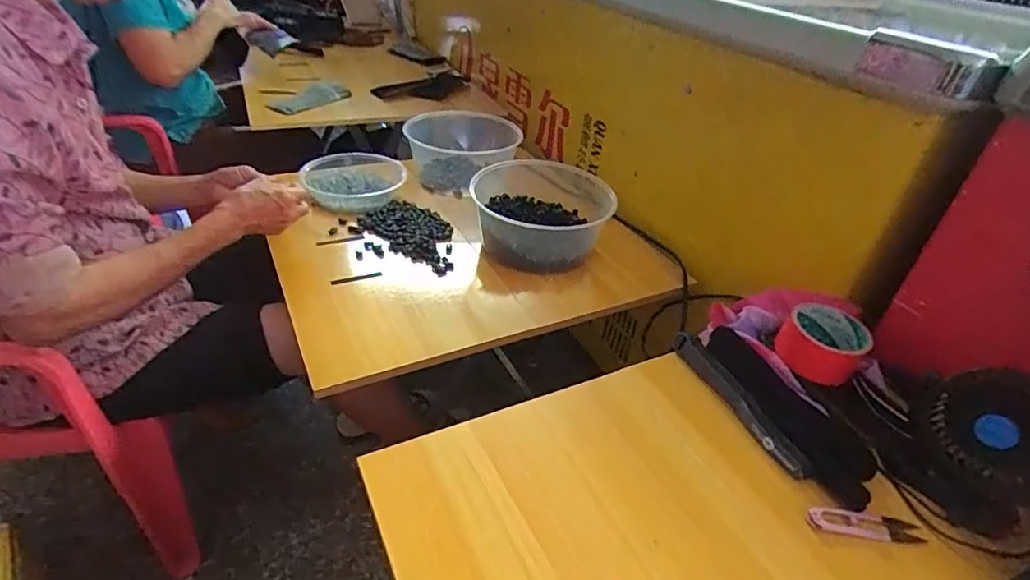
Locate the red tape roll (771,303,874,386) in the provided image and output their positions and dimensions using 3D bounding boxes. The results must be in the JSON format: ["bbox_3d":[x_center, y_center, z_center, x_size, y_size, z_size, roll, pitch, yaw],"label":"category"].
[{"bbox_3d":[0.348,0.058,0.610,0.087,0.044,0.086,29,41,28],"label":"red tape roll"}]

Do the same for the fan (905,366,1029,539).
[{"bbox_3d":[0.422,0.139,0.480,0.067,0.120,0.119,-10,39,-22],"label":"fan"}]

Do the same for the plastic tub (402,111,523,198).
[{"bbox_3d":[-0.108,-0.291,1.118,0.228,0.102,0.256,-1,36,-10],"label":"plastic tub"}]

